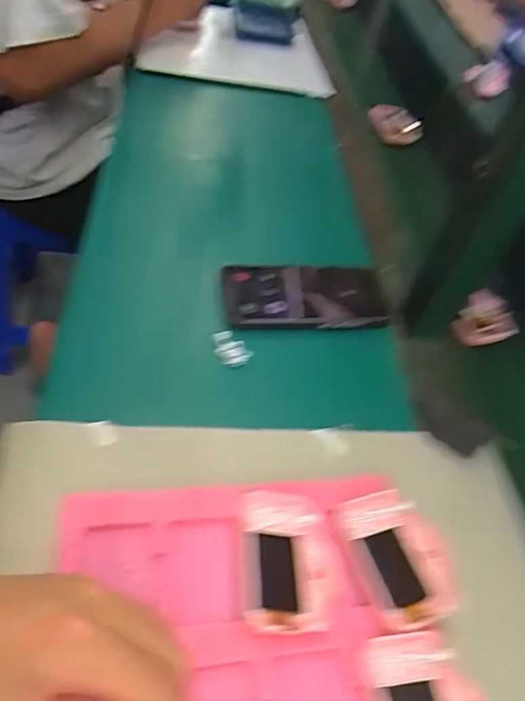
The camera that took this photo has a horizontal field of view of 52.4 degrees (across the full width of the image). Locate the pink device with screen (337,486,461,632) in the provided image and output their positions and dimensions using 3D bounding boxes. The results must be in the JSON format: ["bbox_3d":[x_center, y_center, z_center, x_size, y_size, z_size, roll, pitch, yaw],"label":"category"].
[{"bbox_3d":[0.093,0.135,0.352,0.065,0.017,0.084,-9,52,-23],"label":"pink device with screen"}]

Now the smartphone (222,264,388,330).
[{"bbox_3d":[0.045,-0.055,0.526,0.161,0.016,0.079,0,48,-13],"label":"smartphone"}]

